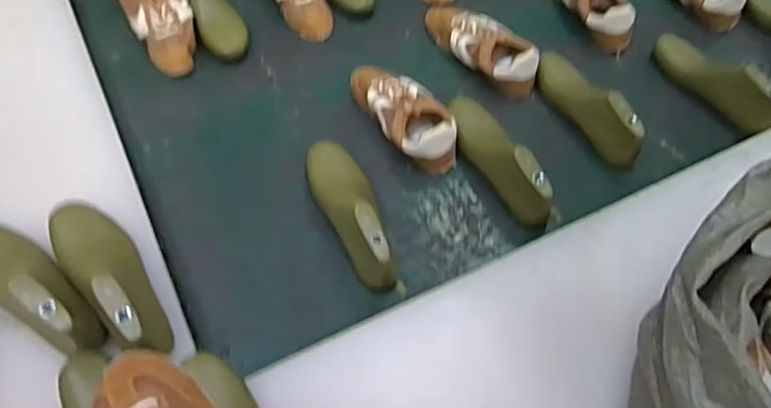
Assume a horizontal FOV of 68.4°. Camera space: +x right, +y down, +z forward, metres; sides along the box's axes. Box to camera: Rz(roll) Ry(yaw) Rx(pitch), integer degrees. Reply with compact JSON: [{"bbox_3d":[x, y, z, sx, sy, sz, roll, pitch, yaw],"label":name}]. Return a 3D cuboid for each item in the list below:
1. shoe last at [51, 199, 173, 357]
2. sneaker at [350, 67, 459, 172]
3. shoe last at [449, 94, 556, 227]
[{"bbox_3d":[-0.332,0.077,0.672,0.079,0.078,0.246,-34,66,-22],"label":"shoe last"},{"bbox_3d":[0.030,-0.153,0.920,0.103,0.075,0.241,-26,63,-18],"label":"sneaker"},{"bbox_3d":[0.159,-0.076,0.863,0.068,0.093,0.255,-20,62,-15],"label":"shoe last"}]

